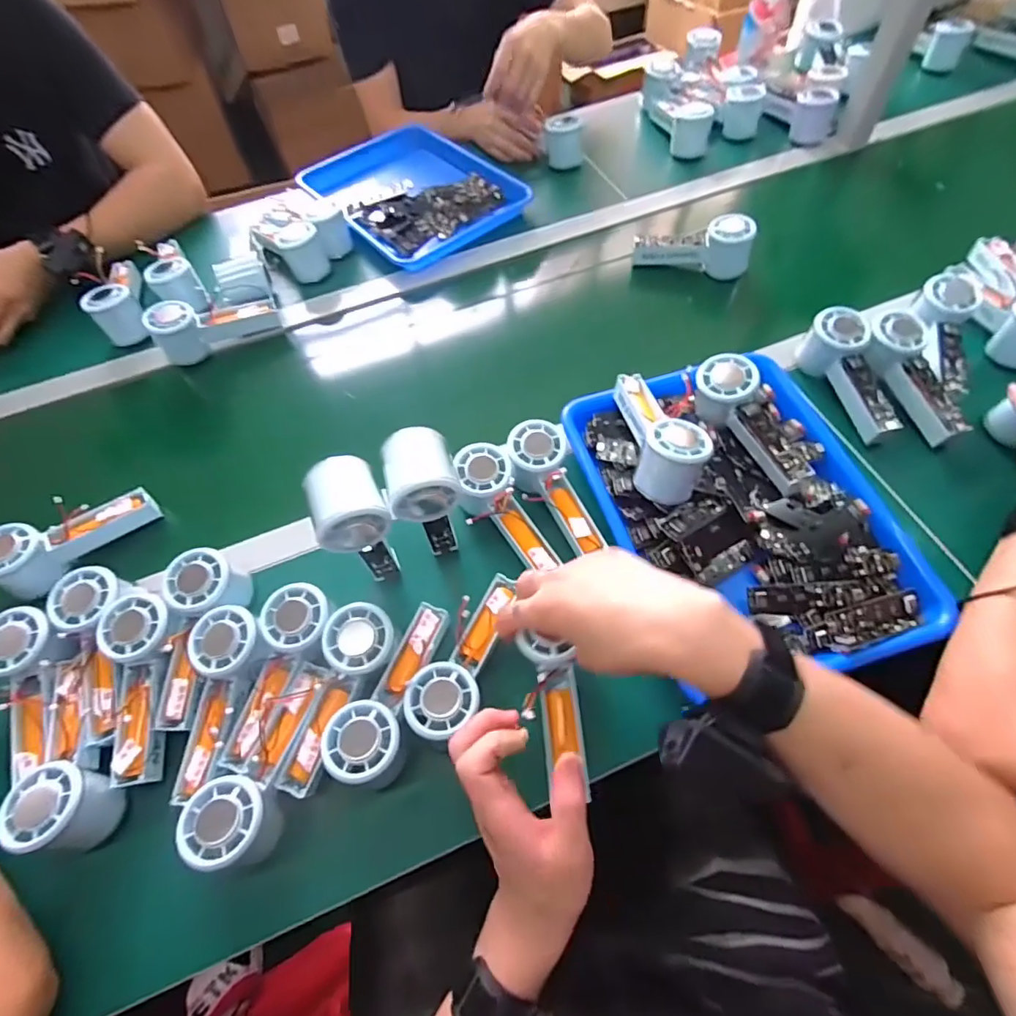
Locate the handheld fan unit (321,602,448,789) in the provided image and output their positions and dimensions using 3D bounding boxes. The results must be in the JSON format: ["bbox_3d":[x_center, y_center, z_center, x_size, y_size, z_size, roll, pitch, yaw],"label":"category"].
[{"bbox_3d":[-0.093,0.155,0.443,0.059,0.066,0.151,15,48,13],"label":"handheld fan unit"}]

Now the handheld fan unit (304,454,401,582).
[{"bbox_3d":[-0.124,0.023,0.468,0.052,0.147,0.064,-23,60,-9],"label":"handheld fan unit"}]

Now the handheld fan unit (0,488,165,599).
[{"bbox_3d":[-0.440,0.024,0.537,0.151,0.059,0.057,-31,61,-30],"label":"handheld fan unit"}]

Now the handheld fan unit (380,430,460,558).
[{"bbox_3d":[-0.069,-0.002,0.478,0.053,0.141,0.064,-16,60,-6],"label":"handheld fan unit"}]

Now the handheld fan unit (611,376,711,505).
[{"bbox_3d":[0.145,-0.081,0.505,0.061,0.061,0.149,-5,59,1],"label":"handheld fan unit"}]

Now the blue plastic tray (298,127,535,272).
[{"bbox_3d":[-0.152,-0.497,0.846,0.251,0.048,0.305,-34,63,-15],"label":"blue plastic tray"}]

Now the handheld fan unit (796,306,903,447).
[{"bbox_3d":[0.381,-0.146,0.593,0.061,0.056,0.155,-14,76,-4],"label":"handheld fan unit"}]

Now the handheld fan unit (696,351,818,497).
[{"bbox_3d":[0.232,-0.077,0.524,0.053,0.065,0.153,-15,59,-5],"label":"handheld fan unit"}]

